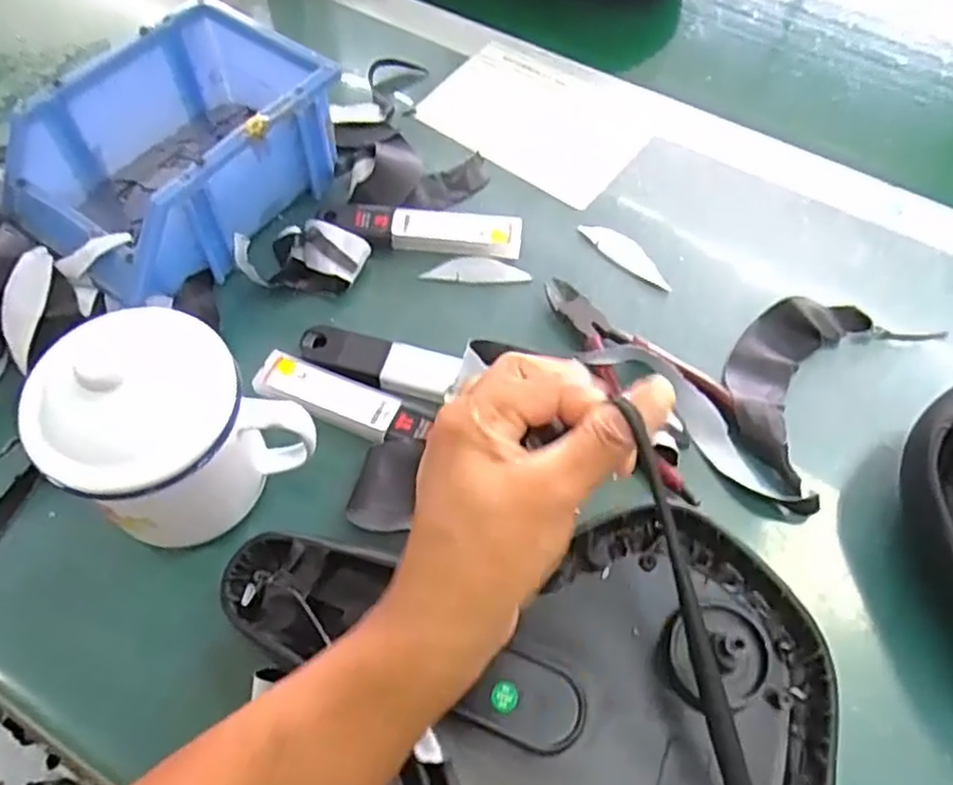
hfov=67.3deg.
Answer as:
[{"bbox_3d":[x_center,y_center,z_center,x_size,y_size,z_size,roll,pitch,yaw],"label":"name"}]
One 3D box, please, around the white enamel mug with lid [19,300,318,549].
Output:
[{"bbox_3d":[-0.137,0.017,0.317,0.091,0.101,0.086,28,63,14],"label":"white enamel mug with lid"}]

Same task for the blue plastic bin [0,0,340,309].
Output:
[{"bbox_3d":[-0.173,-0.144,0.427,0.118,0.070,0.182,35,64,18],"label":"blue plastic bin"}]

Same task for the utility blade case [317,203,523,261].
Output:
[{"bbox_3d":[-0.035,-0.101,0.448,0.124,0.014,0.030,7,59,3],"label":"utility blade case"}]

